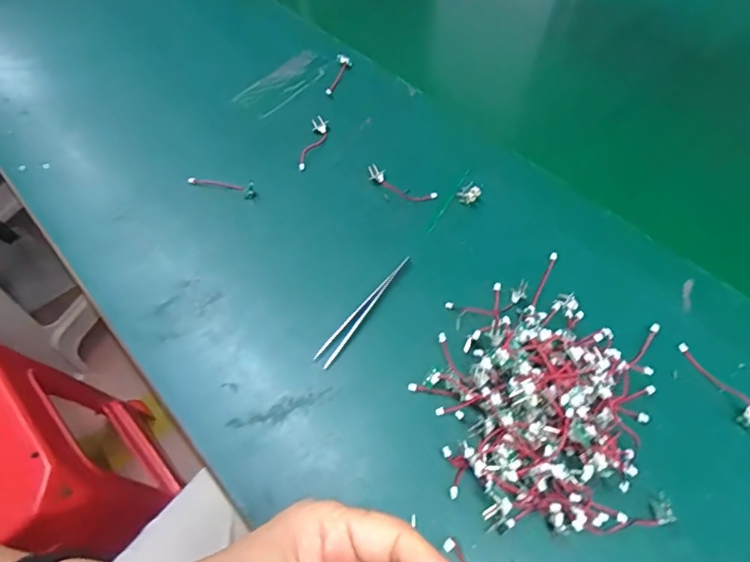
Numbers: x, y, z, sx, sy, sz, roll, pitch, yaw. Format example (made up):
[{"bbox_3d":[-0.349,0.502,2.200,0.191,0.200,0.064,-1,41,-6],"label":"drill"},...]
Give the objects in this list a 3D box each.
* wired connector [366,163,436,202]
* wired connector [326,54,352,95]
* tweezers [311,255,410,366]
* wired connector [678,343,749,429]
[{"bbox_3d":[0.021,-0.080,0.409,0.061,0.008,0.015,24,61,16],"label":"wired connector"},{"bbox_3d":[-0.036,-0.206,0.491,0.015,0.012,0.052,9,58,7],"label":"wired connector"},{"bbox_3d":[-0.008,0.019,0.356,0.013,0.007,0.104,30,63,19],"label":"tweezers"},{"bbox_3d":[0.220,0.066,0.317,0.012,0.012,0.061,-24,60,-14],"label":"wired connector"}]

